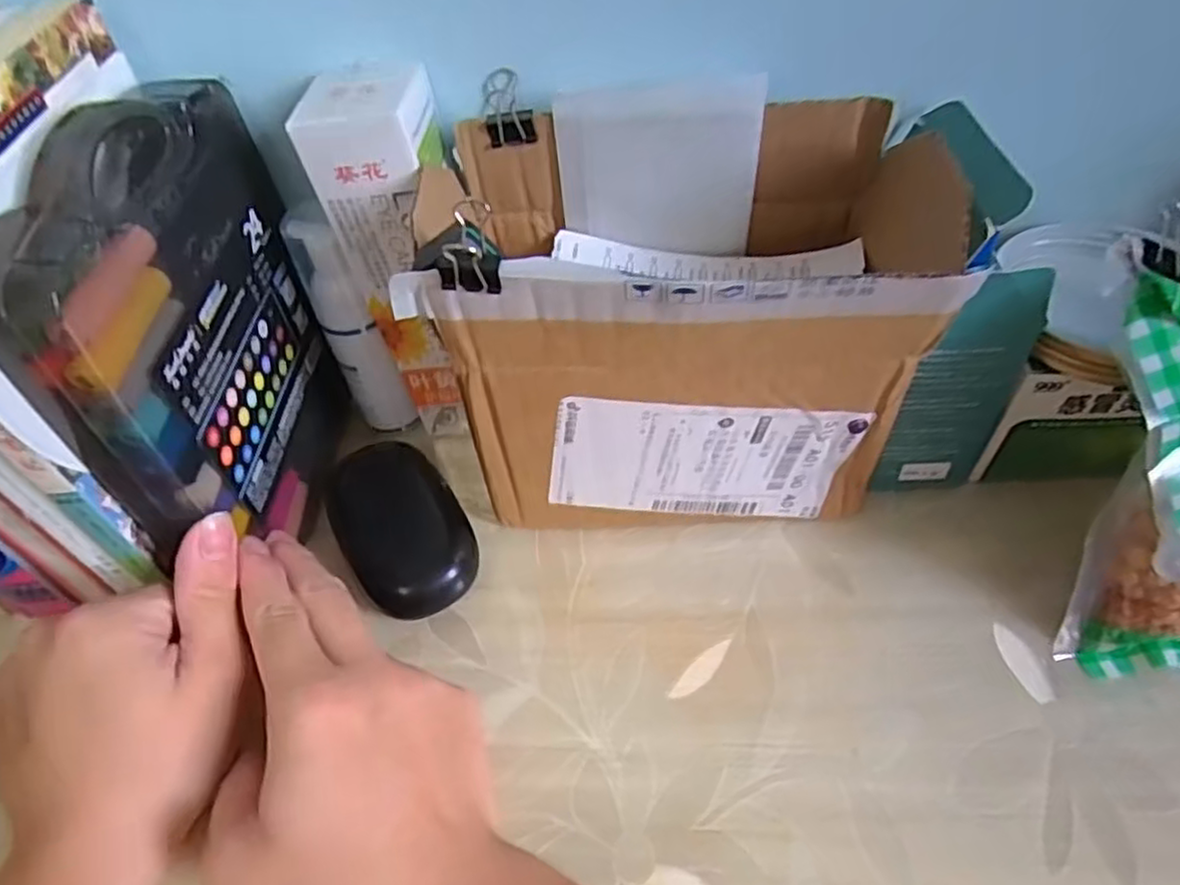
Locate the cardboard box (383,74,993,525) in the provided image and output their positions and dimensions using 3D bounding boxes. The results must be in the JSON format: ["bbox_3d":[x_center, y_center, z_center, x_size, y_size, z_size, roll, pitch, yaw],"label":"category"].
[{"bbox_3d":[0.036,-0.042,0.312,0.173,0.165,0.110,-1,50,4],"label":"cardboard box"}]

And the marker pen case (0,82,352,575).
[{"bbox_3d":[-0.156,-0.042,0.295,0.040,0.171,0.144,-2,50,3],"label":"marker pen case"}]

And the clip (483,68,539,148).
[{"bbox_3d":[-0.032,-0.133,0.286,0.019,0.027,0.008,-10,50,-3],"label":"clip"}]

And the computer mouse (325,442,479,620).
[{"bbox_3d":[-0.089,0.041,0.339,0.054,0.027,0.088,-29,54,-18],"label":"computer mouse"}]

